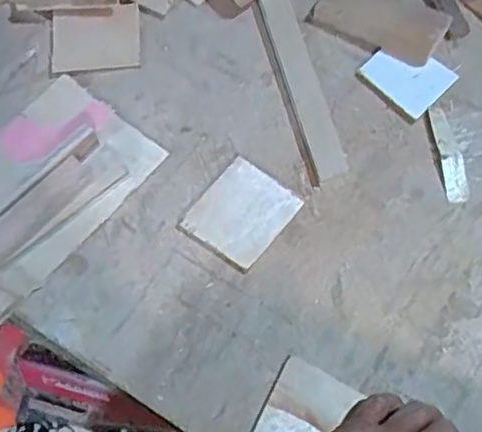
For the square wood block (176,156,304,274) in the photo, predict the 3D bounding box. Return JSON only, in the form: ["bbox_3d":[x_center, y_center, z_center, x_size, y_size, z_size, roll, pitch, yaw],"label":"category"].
[{"bbox_3d":[-0.001,-0.002,0.530,0.074,0.006,0.085,36,72,17],"label":"square wood block"}]

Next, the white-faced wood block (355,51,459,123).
[{"bbox_3d":[0.153,-0.130,0.572,0.061,0.008,0.073,-43,71,-15],"label":"white-faced wood block"}]

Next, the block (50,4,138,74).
[{"bbox_3d":[-0.145,-0.175,0.604,0.086,0.012,0.069,-7,66,-1],"label":"block"}]

